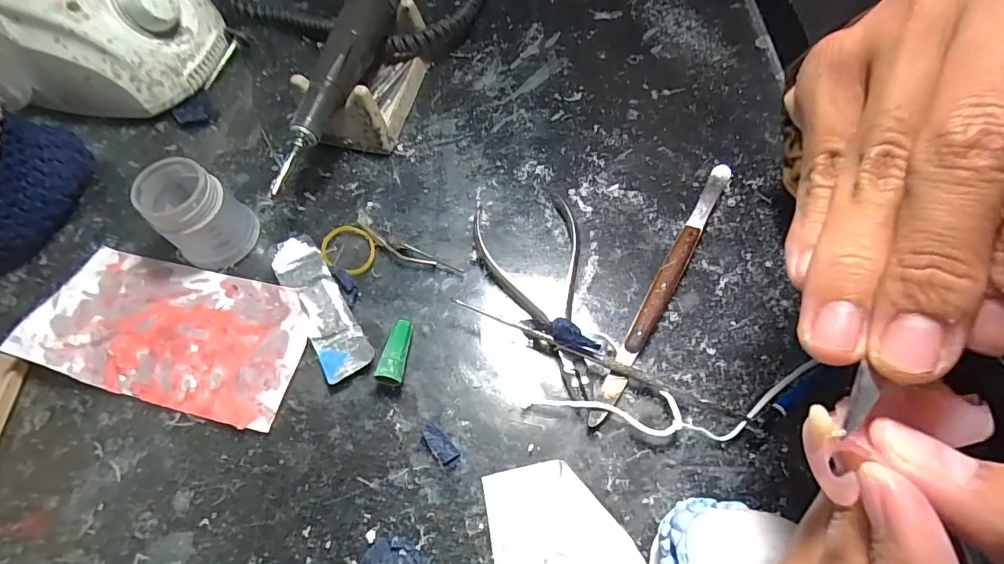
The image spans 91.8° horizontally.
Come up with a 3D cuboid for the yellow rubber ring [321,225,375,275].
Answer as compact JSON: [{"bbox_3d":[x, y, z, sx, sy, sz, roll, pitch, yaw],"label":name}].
[{"bbox_3d":[-0.090,-0.020,0.284,0.033,0.004,0.029,16,66,10],"label":"yellow rubber ring"}]

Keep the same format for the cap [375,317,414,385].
[{"bbox_3d":[-0.054,0.037,0.251,0.012,0.015,0.035,4,65,4],"label":"cap"}]

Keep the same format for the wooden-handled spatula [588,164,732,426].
[{"bbox_3d":[0.089,0.000,0.264,0.010,0.009,0.173,28,69,14],"label":"wooden-handled spatula"}]

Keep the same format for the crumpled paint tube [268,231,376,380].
[{"bbox_3d":[-0.099,0.012,0.265,0.026,0.012,0.088,-30,67,-12],"label":"crumpled paint tube"}]

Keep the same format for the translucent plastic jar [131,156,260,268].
[{"bbox_3d":[-0.169,-0.038,0.270,0.040,0.050,0.040,-1,65,2],"label":"translucent plastic jar"}]

